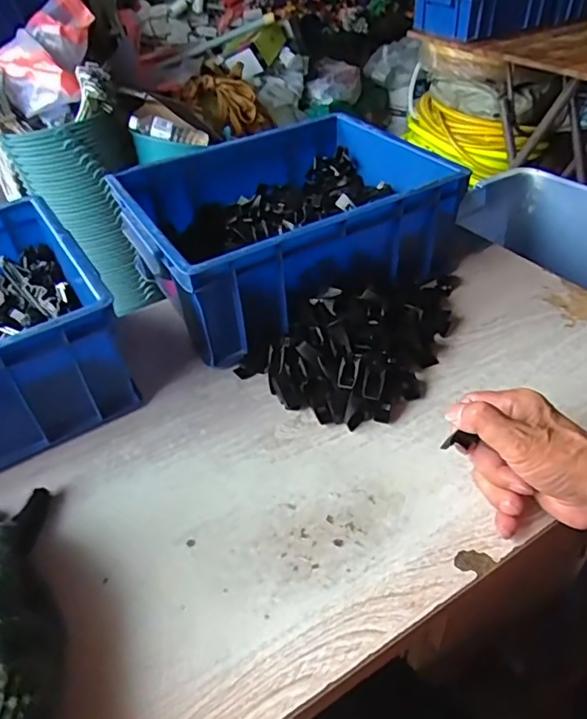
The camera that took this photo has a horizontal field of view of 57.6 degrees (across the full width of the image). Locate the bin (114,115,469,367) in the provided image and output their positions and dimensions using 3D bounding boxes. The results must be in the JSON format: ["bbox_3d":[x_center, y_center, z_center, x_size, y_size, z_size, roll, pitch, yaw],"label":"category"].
[{"bbox_3d":[-0.009,-0.156,0.641,0.331,0.138,0.260,-21,44,-18],"label":"bin"}]

